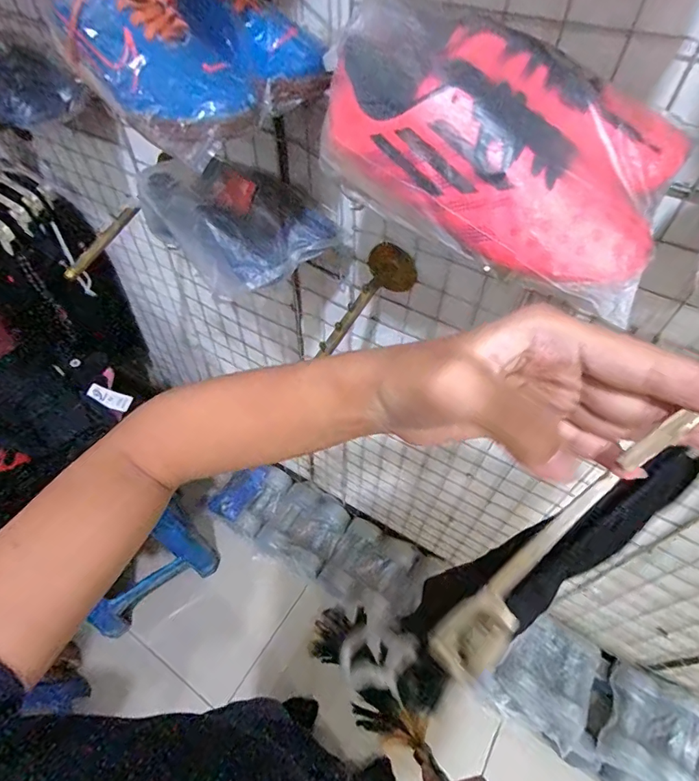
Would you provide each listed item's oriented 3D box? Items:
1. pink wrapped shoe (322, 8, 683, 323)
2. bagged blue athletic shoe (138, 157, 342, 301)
[{"bbox_3d":[0.109,-0.177,0.317,0.239,0.107,0.118,29,58,19],"label":"pink wrapped shoe"},{"bbox_3d":[-0.144,-0.216,0.549,0.190,0.070,0.175,39,62,25],"label":"bagged blue athletic shoe"}]

